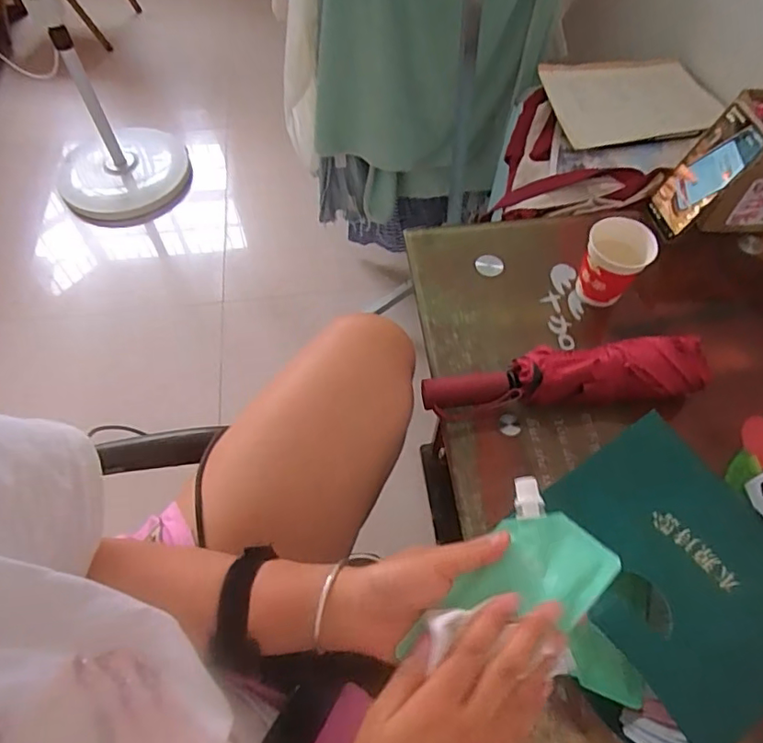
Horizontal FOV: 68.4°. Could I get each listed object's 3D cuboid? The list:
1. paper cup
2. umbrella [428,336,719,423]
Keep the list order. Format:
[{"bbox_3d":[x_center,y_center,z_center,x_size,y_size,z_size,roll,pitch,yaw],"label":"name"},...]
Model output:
[{"bbox_3d":[0.272,-0.123,0.668,0.070,0.097,0.068,0,59,0],"label":"paper cup"},{"bbox_3d":[0.194,0.012,0.605,0.295,0.060,0.064,-6,59,-3],"label":"umbrella"}]

